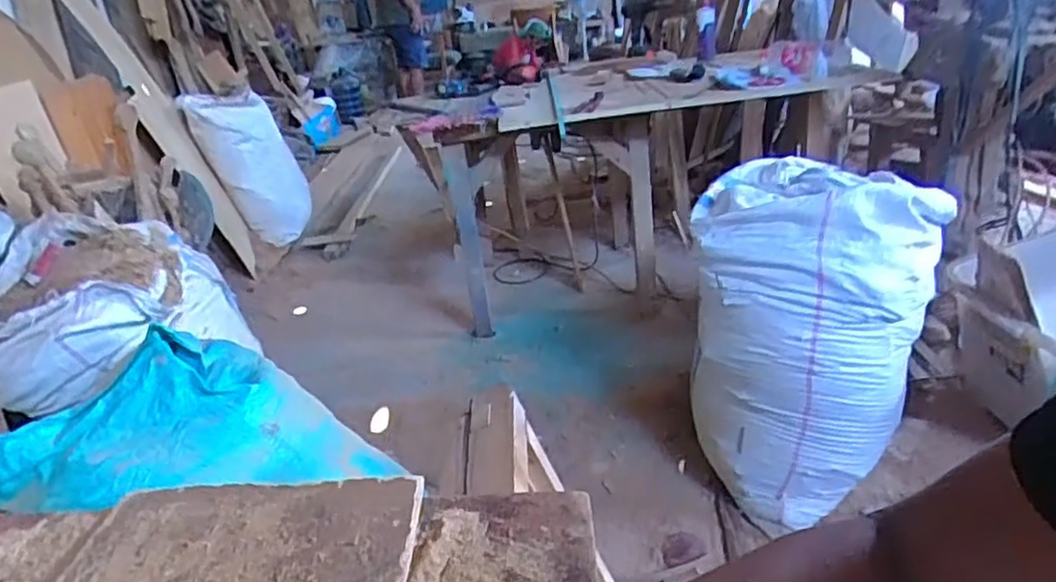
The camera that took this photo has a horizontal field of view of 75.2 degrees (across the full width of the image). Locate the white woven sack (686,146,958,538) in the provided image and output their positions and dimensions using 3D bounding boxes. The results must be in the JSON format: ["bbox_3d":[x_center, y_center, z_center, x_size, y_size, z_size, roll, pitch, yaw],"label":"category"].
[{"bbox_3d":[0.592,0.109,1.488,0.407,0.690,0.329,18,34,41],"label":"white woven sack"}]

